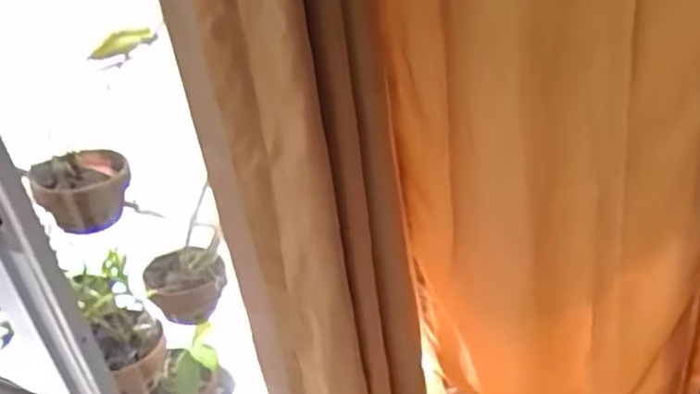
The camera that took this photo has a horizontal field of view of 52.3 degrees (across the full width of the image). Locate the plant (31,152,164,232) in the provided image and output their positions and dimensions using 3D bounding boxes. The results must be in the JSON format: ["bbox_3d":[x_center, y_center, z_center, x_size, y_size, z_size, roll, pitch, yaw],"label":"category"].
[{"bbox_3d":[-0.485,-0.006,1.328,0.170,0.119,0.175,-21,37,-18],"label":"plant"}]

